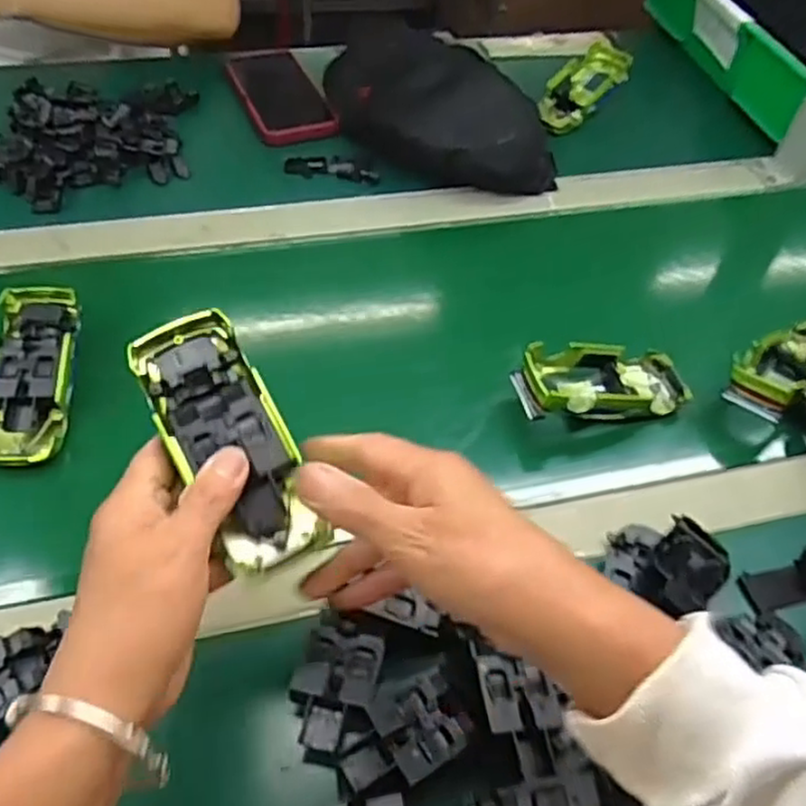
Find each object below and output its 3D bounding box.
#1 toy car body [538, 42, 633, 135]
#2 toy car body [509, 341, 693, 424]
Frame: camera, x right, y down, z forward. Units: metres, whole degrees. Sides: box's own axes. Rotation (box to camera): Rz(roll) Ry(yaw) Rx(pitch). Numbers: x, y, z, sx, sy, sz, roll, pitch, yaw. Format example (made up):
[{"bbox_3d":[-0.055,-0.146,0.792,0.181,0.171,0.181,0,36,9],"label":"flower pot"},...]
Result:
[{"bbox_3d":[0.192,-0.348,0.787,0.066,0.037,0.128,37,62,24],"label":"toy car body"},{"bbox_3d":[0.149,-0.012,0.532,0.132,0.037,0.060,-2,51,-24],"label":"toy car body"}]

